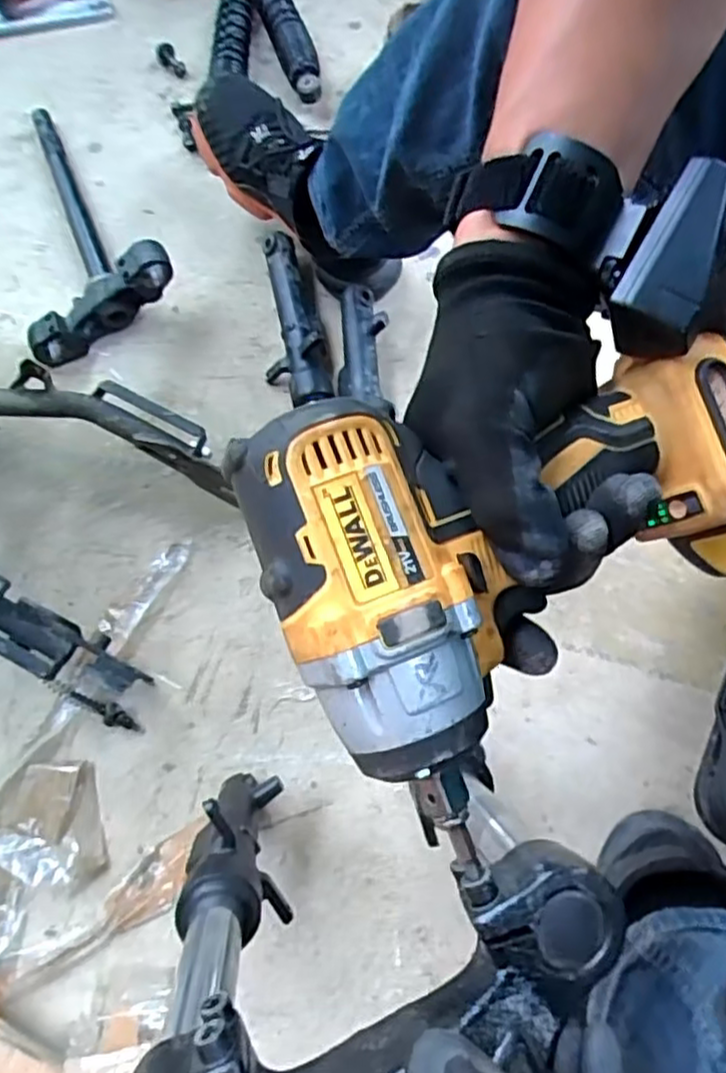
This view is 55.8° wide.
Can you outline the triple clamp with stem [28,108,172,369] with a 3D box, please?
[{"bbox_3d":[-0.339,-0.381,0.769,0.165,0.091,0.376,-23,70,-6],"label":"triple clamp with stem"}]

